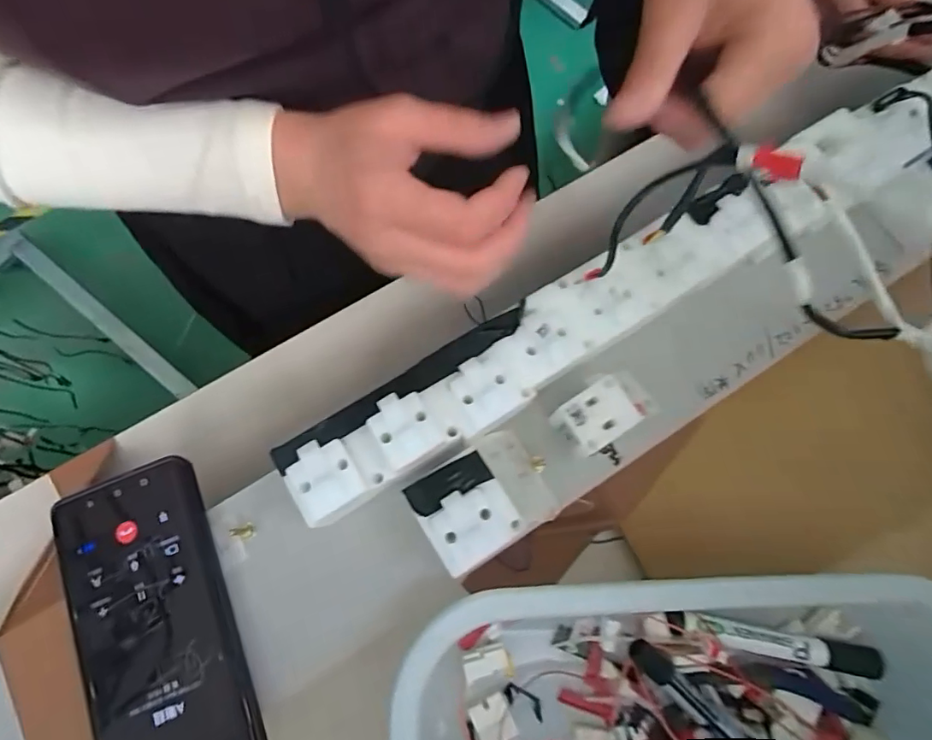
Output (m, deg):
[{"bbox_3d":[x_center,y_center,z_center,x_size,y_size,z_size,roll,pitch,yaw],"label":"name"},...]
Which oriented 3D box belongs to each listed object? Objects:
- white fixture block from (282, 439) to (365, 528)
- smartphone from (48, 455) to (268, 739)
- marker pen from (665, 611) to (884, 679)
[{"bbox_3d":[-0.070,0.055,0.254,0.032,0.015,0.038,-28,79,-7],"label":"white fixture block"},{"bbox_3d":[-0.165,0.135,0.269,0.076,0.009,0.163,-22,78,-6],"label":"smartphone"},{"bbox_3d":[0.189,0.170,0.320,0.126,0.016,0.017,11,77,1],"label":"marker pen"}]

